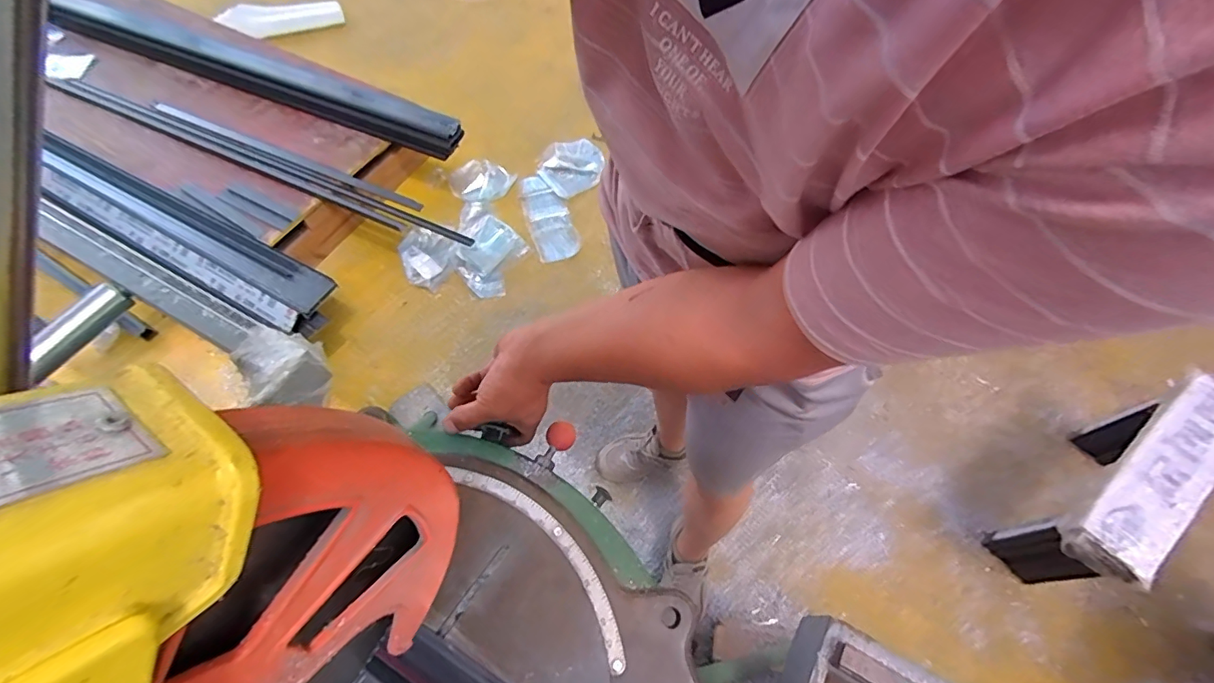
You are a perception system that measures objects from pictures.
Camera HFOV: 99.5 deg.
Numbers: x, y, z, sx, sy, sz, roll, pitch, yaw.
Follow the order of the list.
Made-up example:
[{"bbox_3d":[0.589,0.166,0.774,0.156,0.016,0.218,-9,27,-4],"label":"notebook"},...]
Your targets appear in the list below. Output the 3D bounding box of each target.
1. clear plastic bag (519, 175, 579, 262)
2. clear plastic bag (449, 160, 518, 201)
[{"bbox_3d":[-0.192,-0.406,1.662,0.131,0.016,0.351,-15,63,-8],"label":"clear plastic bag"},{"bbox_3d":[-0.429,-0.532,1.696,0.209,0.035,0.170,22,65,11],"label":"clear plastic bag"}]

